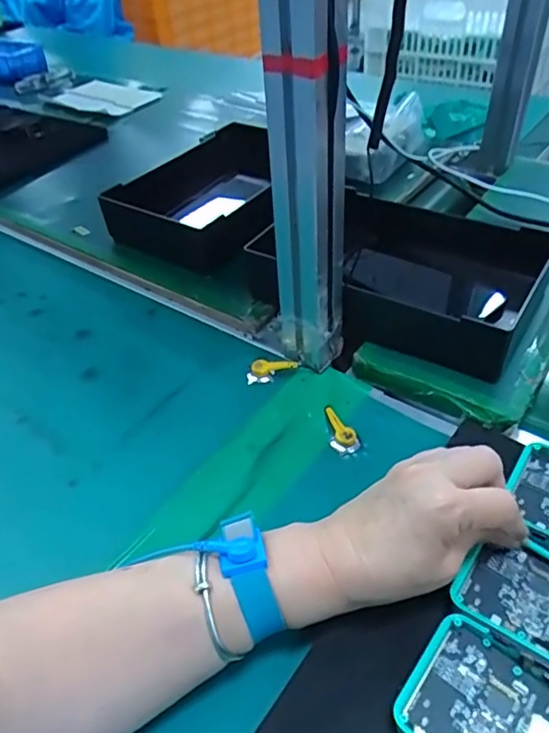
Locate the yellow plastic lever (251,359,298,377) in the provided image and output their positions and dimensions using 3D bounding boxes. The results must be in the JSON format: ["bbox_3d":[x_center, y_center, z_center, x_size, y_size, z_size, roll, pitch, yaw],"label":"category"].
[{"bbox_3d":[0.000,0.000,0.517,0.041,0.011,0.013,-6,44,-1],"label":"yellow plastic lever"}]

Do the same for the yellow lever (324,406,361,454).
[{"bbox_3d":[0.051,0.051,0.467,0.019,0.010,0.047,-23,47,-17],"label":"yellow lever"}]

